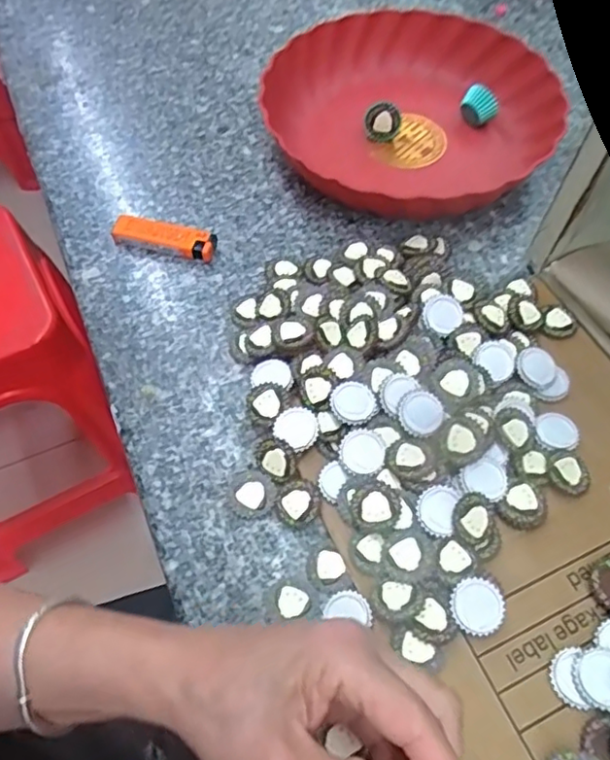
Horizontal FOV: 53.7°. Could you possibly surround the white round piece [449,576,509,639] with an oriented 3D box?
[{"bbox_3d":[0.091,0.118,0.316,0.029,0.004,0.028,-2,65,4],"label":"white round piece"}]

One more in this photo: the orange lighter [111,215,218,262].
[{"bbox_3d":[-0.108,-0.109,0.465,0.078,0.016,0.021,12,61,8],"label":"orange lighter"}]

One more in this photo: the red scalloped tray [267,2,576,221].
[{"bbox_3d":[0.089,-0.225,0.513,0.232,0.047,0.235,36,66,20],"label":"red scalloped tray"}]

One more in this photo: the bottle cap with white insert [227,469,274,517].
[{"bbox_3d":[-0.033,0.068,0.366,0.026,0.006,0.030,-26,62,-13],"label":"bottle cap with white insert"}]

